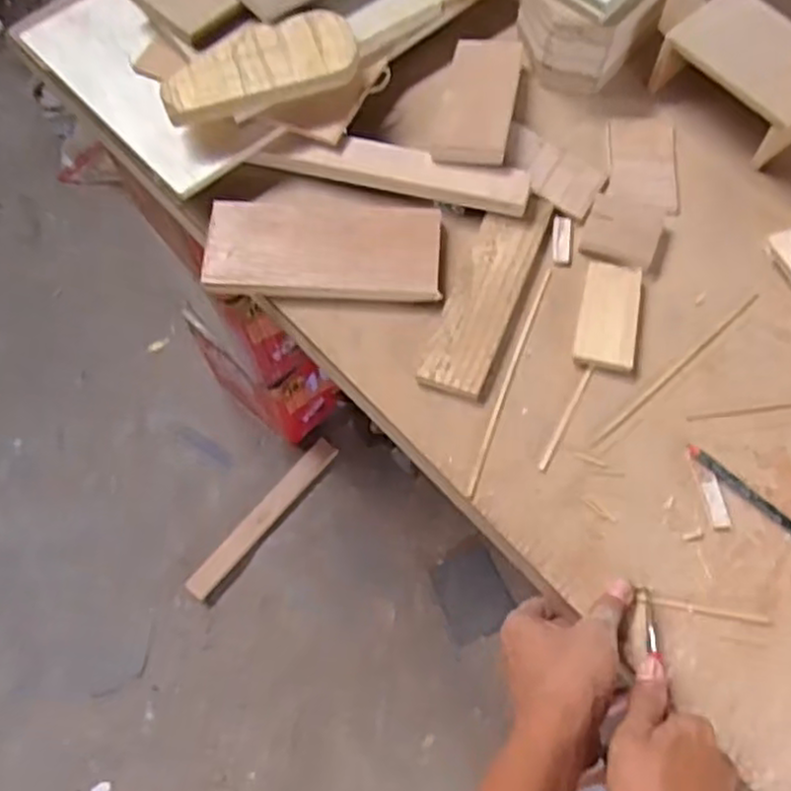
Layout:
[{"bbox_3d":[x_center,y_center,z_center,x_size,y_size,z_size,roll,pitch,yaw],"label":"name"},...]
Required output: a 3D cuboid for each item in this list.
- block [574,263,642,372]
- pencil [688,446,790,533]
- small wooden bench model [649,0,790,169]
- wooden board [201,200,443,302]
[{"bbox_3d":[0.172,-0.064,0.594,0.045,0.012,0.088,11,67,5],"label":"block"},{"bbox_3d":[0.261,0.072,0.543,0.105,0.009,0.012,38,72,16],"label":"pencil"},{"bbox_3d":[0.309,-0.281,0.651,0.138,0.069,0.096,42,74,17],"label":"small wooden bench model"},{"bbox_3d":[-0.060,-0.123,0.615,0.192,0.015,0.089,3,66,2],"label":"wooden board"}]

